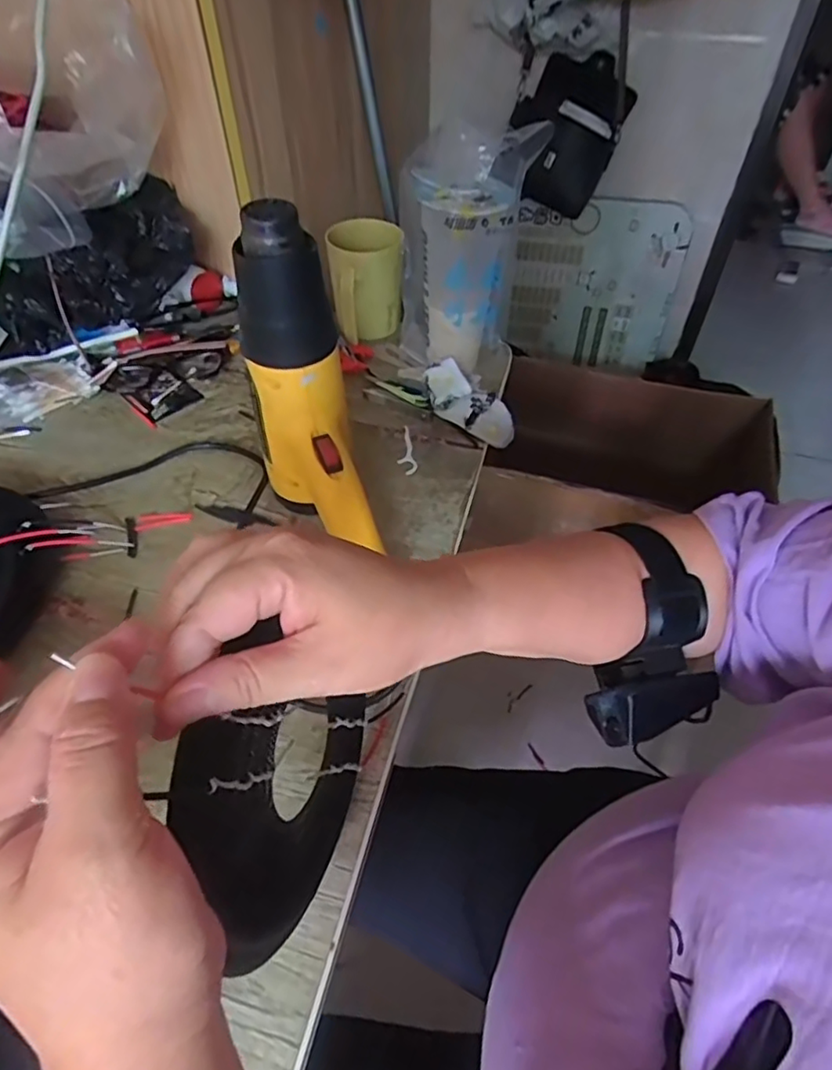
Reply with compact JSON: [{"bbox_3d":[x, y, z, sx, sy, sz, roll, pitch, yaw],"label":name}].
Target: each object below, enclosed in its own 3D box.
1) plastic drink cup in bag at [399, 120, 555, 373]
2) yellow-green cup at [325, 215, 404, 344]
[{"bbox_3d":[0.052,-0.267,0.589,0.129,0.213,0.094,4,49,4],"label":"plastic drink cup in bag"},{"bbox_3d":[-0.053,-0.282,0.671,0.079,0.110,0.069,-3,49,-3],"label":"yellow-green cup"}]

